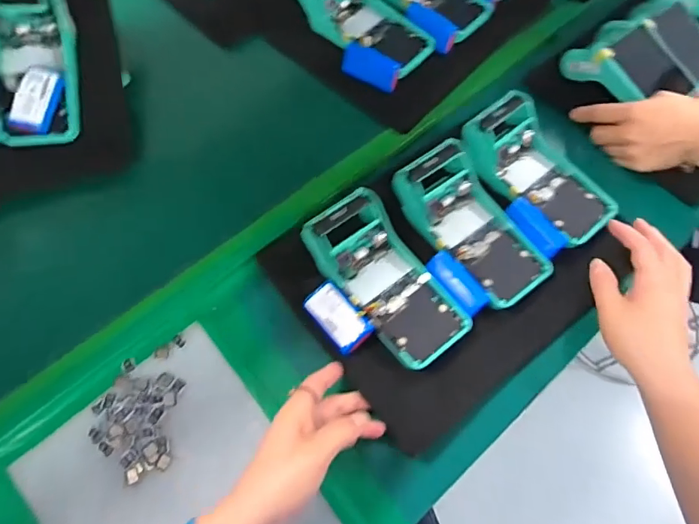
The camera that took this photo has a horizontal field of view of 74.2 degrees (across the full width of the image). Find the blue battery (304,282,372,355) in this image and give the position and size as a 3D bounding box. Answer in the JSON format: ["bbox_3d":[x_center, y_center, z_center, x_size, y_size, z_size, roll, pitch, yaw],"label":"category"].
[{"bbox_3d":[-0.012,0.051,0.434,0.038,0.020,0.068,-38,72,-15],"label":"blue battery"}]

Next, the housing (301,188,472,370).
[{"bbox_3d":[0.034,0.017,0.449,0.084,0.055,0.172,-38,85,-15],"label":"housing"}]

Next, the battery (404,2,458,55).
[{"bbox_3d":[0.100,-0.294,0.579,0.024,0.027,0.075,-39,73,-15],"label":"battery"}]

